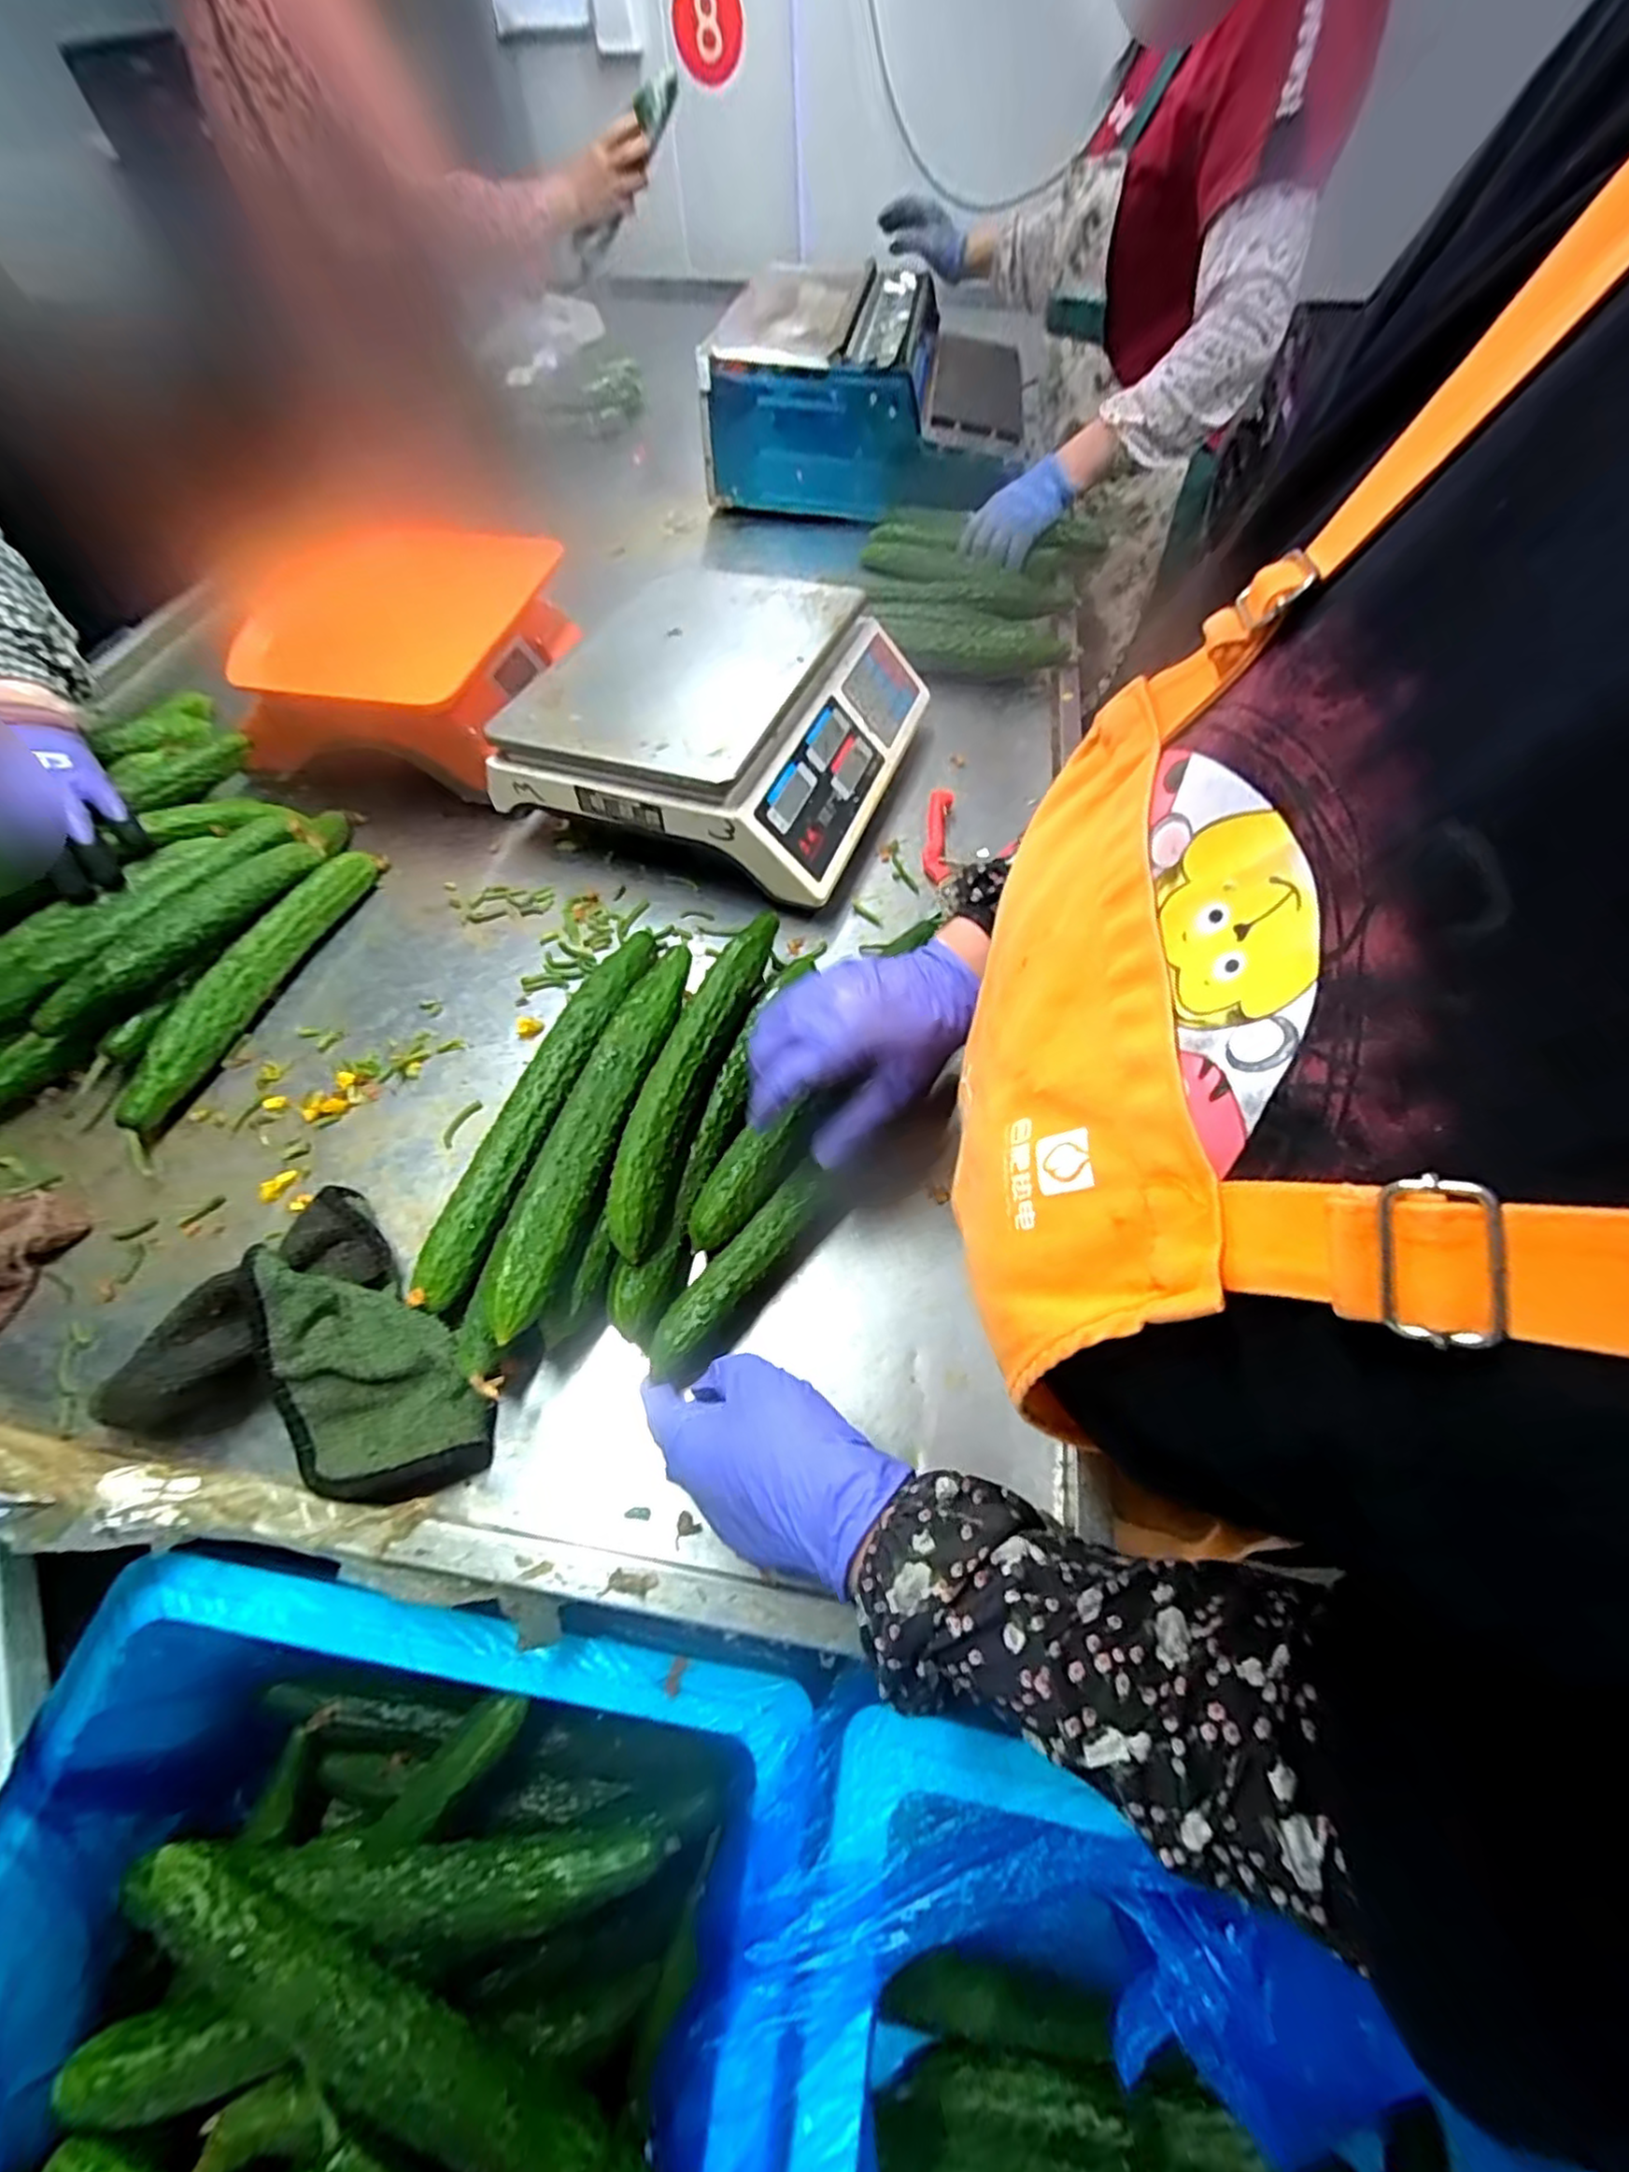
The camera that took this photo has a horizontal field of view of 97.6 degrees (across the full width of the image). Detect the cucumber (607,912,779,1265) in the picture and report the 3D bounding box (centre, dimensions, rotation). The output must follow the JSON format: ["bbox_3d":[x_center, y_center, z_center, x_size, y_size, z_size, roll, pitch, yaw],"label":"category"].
[{"bbox_3d":[-0.076,-0.016,0.473,0.034,0.037,0.265,12,58,8],"label":"cucumber"}]

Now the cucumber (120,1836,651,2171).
[{"bbox_3d":[-0.205,0.456,0.339,0.302,0.050,0.047,29,61,4],"label":"cucumber"}]

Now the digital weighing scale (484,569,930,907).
[{"bbox_3d":[-0.075,-0.336,0.659,0.296,0.131,0.325,18,59,12],"label":"digital weighing scale"}]

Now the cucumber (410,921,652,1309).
[{"bbox_3d":[-0.181,0.006,0.489,0.032,0.037,0.294,14,58,10],"label":"cucumber"}]

